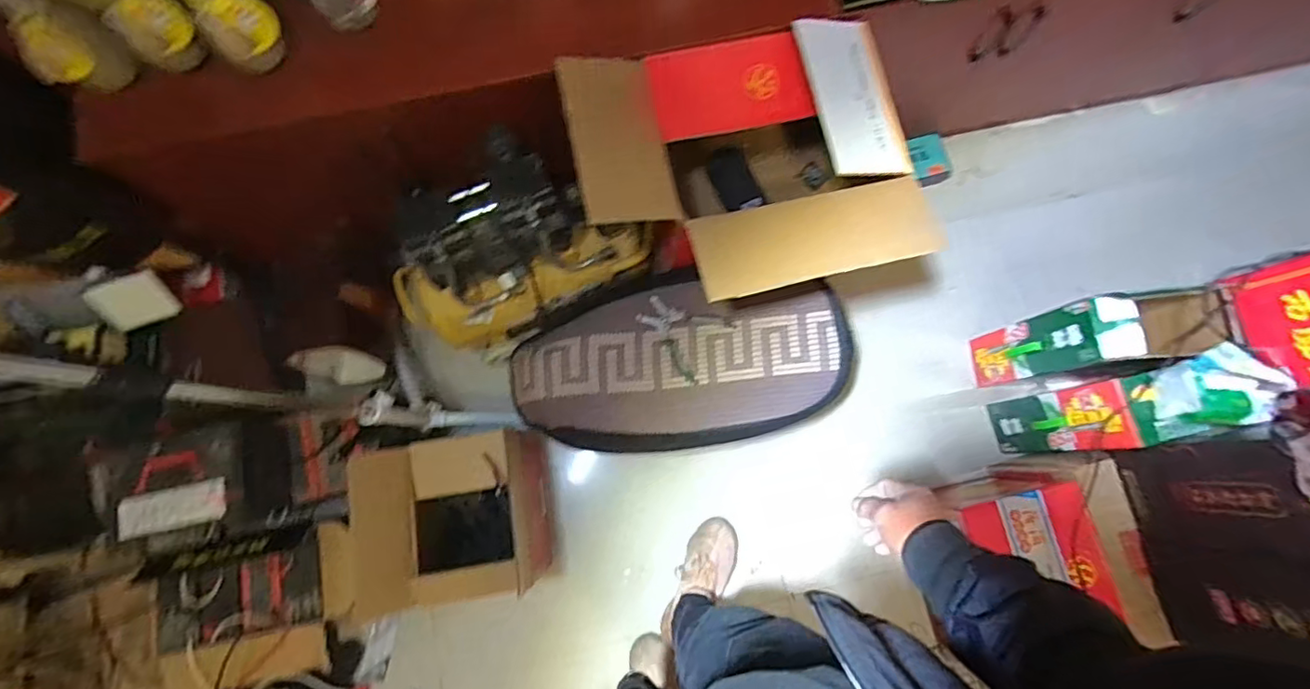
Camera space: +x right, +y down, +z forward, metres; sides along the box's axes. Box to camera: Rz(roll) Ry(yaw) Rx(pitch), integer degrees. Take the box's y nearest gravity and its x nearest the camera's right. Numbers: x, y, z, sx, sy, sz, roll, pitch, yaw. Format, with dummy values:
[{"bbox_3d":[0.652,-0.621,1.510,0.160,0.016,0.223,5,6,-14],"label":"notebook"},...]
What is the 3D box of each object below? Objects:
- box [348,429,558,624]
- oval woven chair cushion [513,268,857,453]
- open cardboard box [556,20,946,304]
[{"bbox_3d":[-0.396,0.351,1.172,0.318,0.298,0.301,-7,79,-3],"label":"box"},{"bbox_3d":[0.039,0.032,1.075,0.612,0.119,0.313,-7,79,-3],"label":"oval woven chair cushion"},{"bbox_3d":[0.153,-0.288,0.990,0.542,0.381,0.356,-10,79,-3],"label":"open cardboard box"}]

